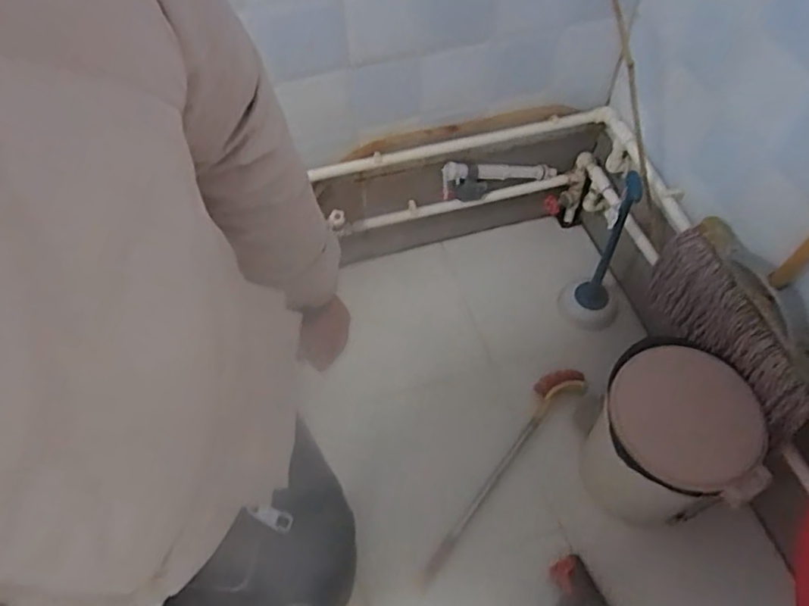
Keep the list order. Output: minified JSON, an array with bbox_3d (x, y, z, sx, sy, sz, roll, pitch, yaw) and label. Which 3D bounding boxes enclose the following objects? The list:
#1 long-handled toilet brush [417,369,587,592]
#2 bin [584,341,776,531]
[{"bbox_3d":[0.210,0.355,1.277,0.093,0.045,0.565,31,63,20],"label":"long-handled toilet brush"},{"bbox_3d":[0.482,0.261,1.146,0.245,0.325,0.251,22,60,15],"label":"bin"}]

